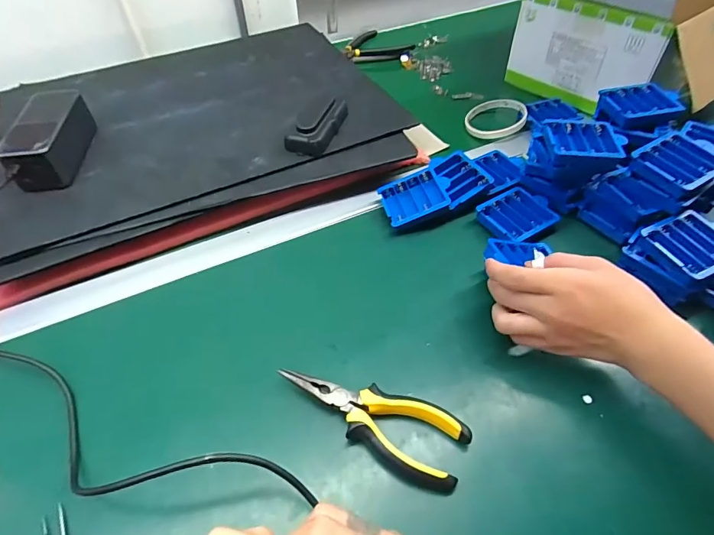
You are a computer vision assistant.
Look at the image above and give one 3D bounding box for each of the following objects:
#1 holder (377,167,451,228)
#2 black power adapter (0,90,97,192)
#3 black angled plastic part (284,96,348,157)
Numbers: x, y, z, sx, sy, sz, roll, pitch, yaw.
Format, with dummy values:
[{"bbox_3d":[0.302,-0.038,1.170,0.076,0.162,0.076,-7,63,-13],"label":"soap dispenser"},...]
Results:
[{"bbox_3d":[0.067,-0.080,0.495,0.073,0.018,0.068,-23,53,4],"label":"holder"},{"bbox_3d":[-0.348,-0.143,0.486,0.054,0.057,0.128,-7,50,-4],"label":"black power adapter"},{"bbox_3d":[-0.049,-0.181,0.519,0.048,0.028,0.098,12,51,12],"label":"black angled plastic part"}]

